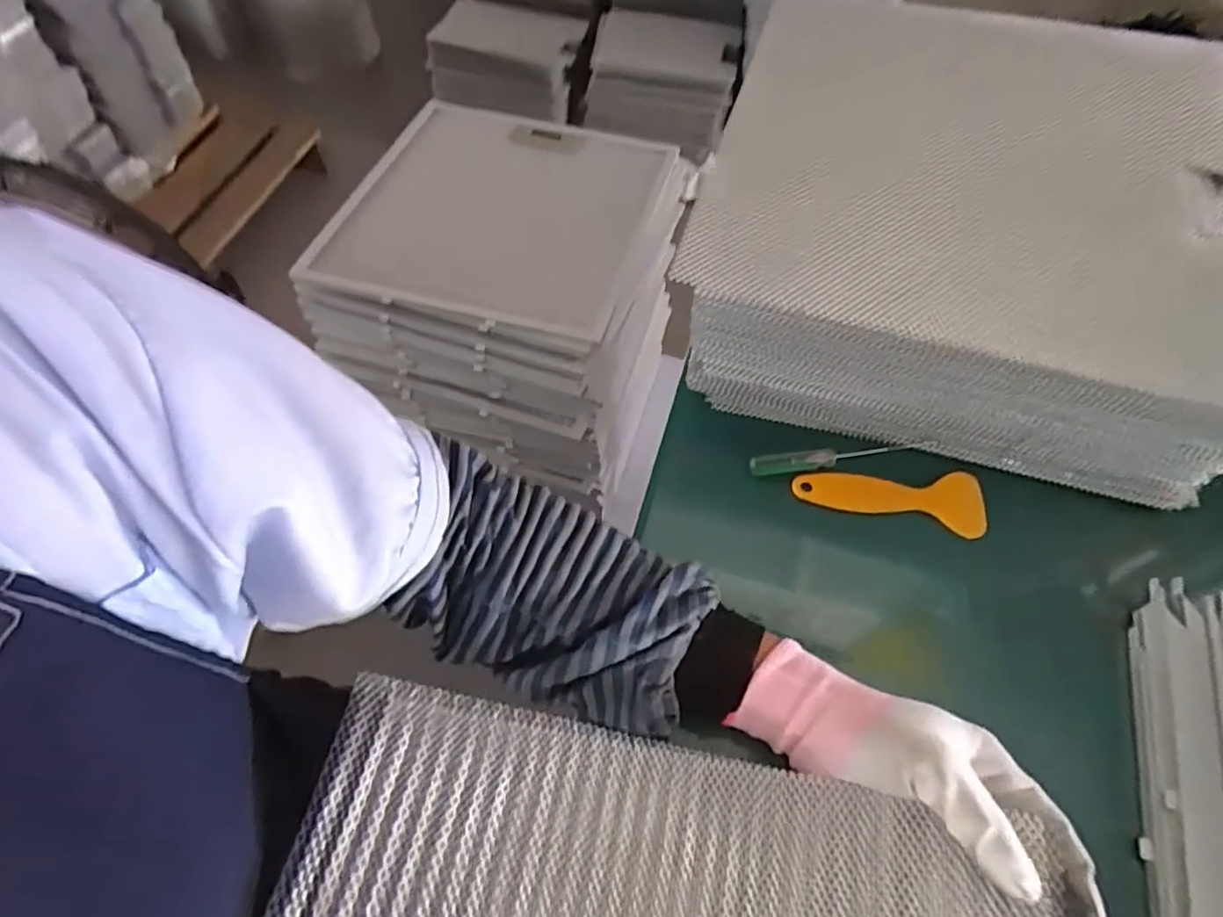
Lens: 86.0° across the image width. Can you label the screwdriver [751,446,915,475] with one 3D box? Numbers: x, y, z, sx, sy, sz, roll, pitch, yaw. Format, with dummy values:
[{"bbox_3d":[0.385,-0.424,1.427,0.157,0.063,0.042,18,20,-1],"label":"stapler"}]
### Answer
[{"bbox_3d":[0.155,-0.003,0.460,0.119,0.011,0.013,-9,58,-7],"label":"screwdriver"}]

